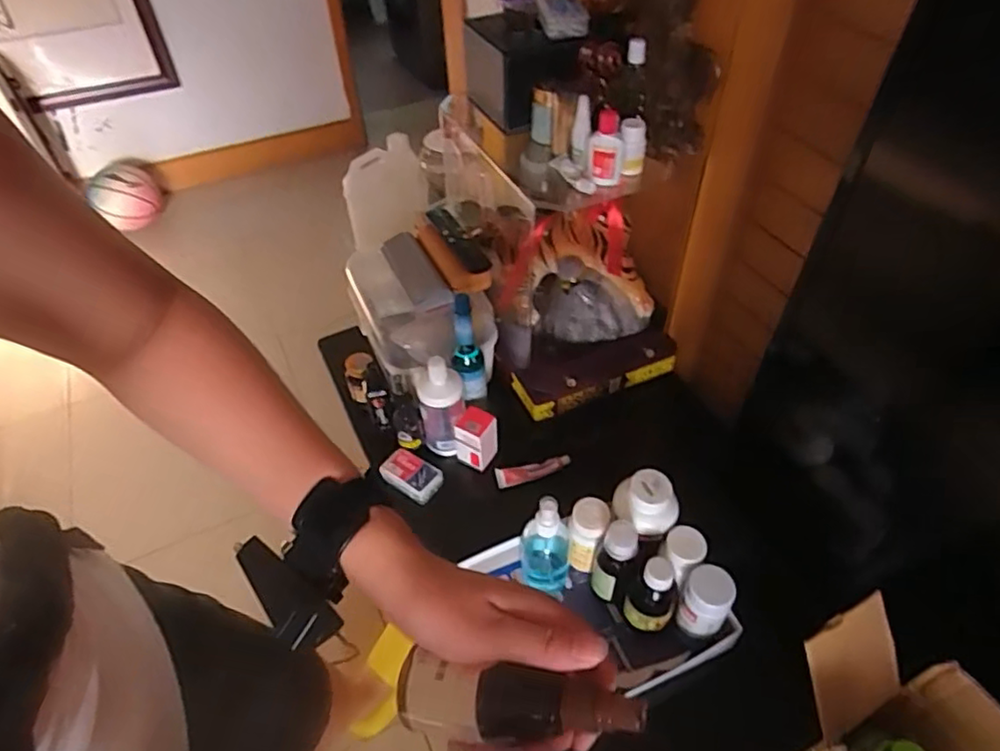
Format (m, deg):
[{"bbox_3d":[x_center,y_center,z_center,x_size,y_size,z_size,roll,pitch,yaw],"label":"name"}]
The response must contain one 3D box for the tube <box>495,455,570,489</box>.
[{"bbox_3d":[0.048,0.135,0.867,0.108,0.030,0.025,-12,48,-8],"label":"tube"}]

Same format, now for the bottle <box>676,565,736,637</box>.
[{"bbox_3d":[0.222,0.242,0.672,0.046,0.079,0.047,-1,47,1],"label":"bottle"}]

